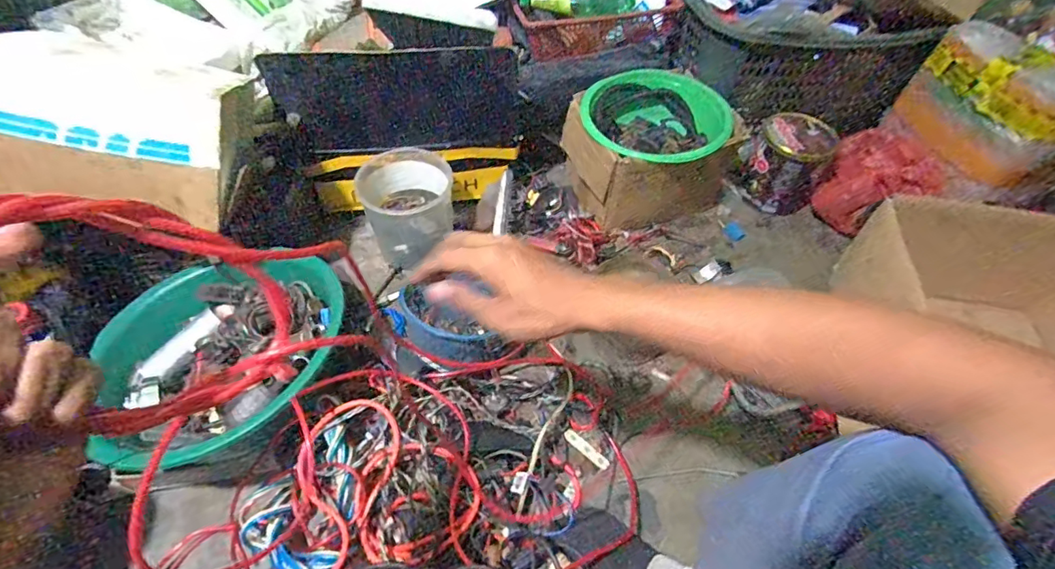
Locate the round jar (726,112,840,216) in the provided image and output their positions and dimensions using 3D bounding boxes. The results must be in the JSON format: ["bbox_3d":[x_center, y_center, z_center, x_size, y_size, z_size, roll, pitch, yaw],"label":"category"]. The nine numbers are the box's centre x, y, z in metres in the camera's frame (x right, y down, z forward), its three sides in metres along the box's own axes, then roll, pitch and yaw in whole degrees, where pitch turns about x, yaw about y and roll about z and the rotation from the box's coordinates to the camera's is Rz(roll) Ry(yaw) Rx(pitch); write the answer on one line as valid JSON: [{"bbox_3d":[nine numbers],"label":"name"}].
[{"bbox_3d":[0.507,-0.249,1.020,0.156,0.160,0.118,24,55,16],"label":"round jar"}]

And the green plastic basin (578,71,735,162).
[{"bbox_3d":[0.237,-0.322,0.981,0.265,0.074,0.204,-15,72,-3],"label":"green plastic basin"}]

